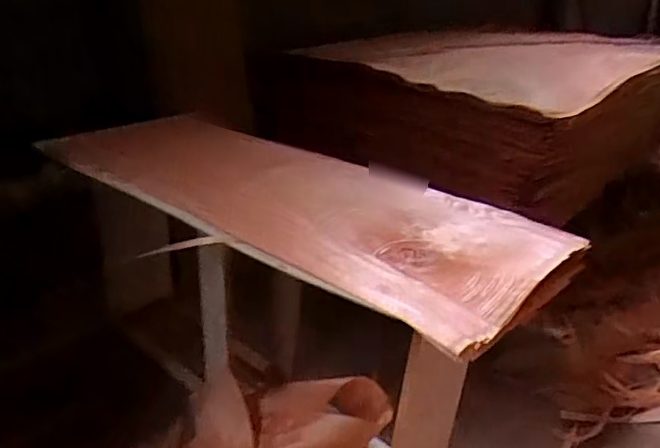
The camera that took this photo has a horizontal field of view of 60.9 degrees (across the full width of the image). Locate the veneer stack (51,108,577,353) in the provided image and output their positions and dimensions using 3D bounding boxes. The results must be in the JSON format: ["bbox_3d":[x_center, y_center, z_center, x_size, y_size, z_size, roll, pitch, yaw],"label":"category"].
[{"bbox_3d":[-0.099,-0.065,1.180,1.133,0.069,0.494,19,28,29],"label":"veneer stack"}]

